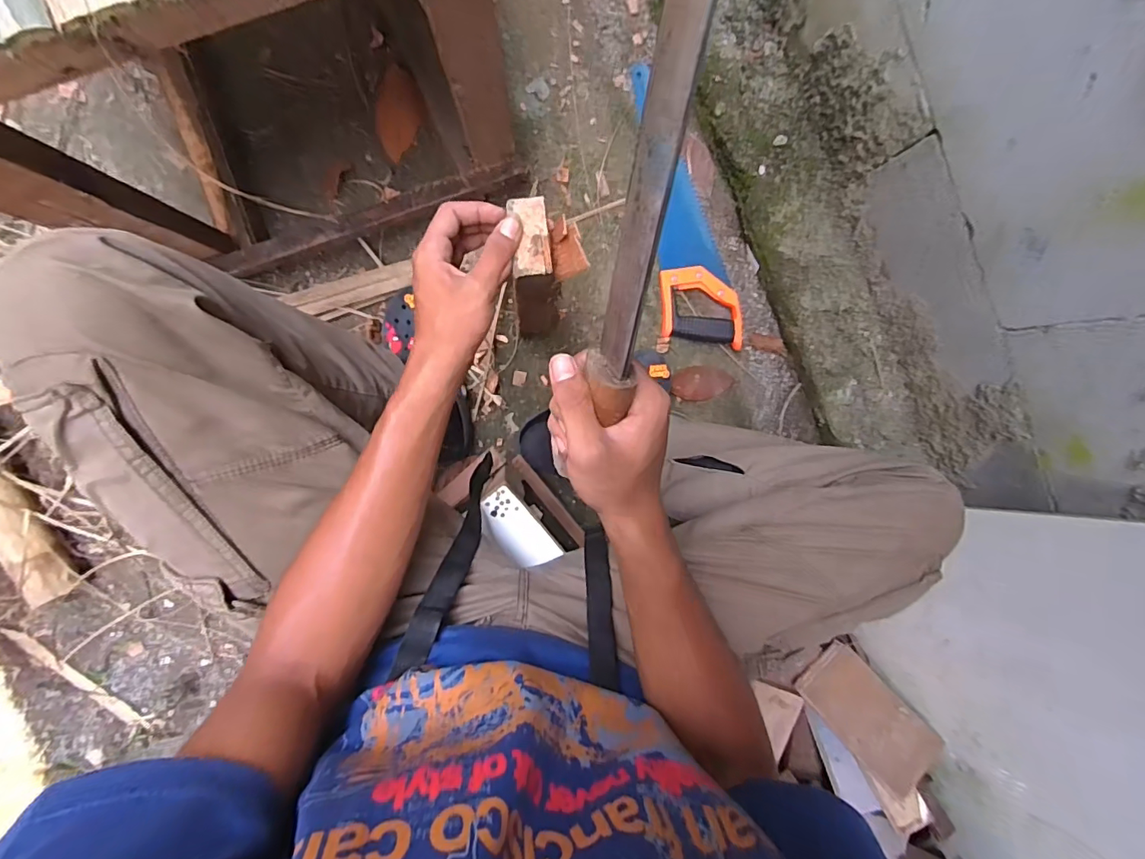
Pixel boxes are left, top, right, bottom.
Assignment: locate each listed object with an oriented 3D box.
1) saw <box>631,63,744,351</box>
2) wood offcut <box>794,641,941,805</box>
[{"bbox_3d":[0.179,-0.337,0.761,0.123,0.032,0.421,-7,96,-3],"label":"saw"},{"bbox_3d":[0.454,0.441,0.773,0.109,0.015,0.191,-40,63,-6],"label":"wood offcut"}]

